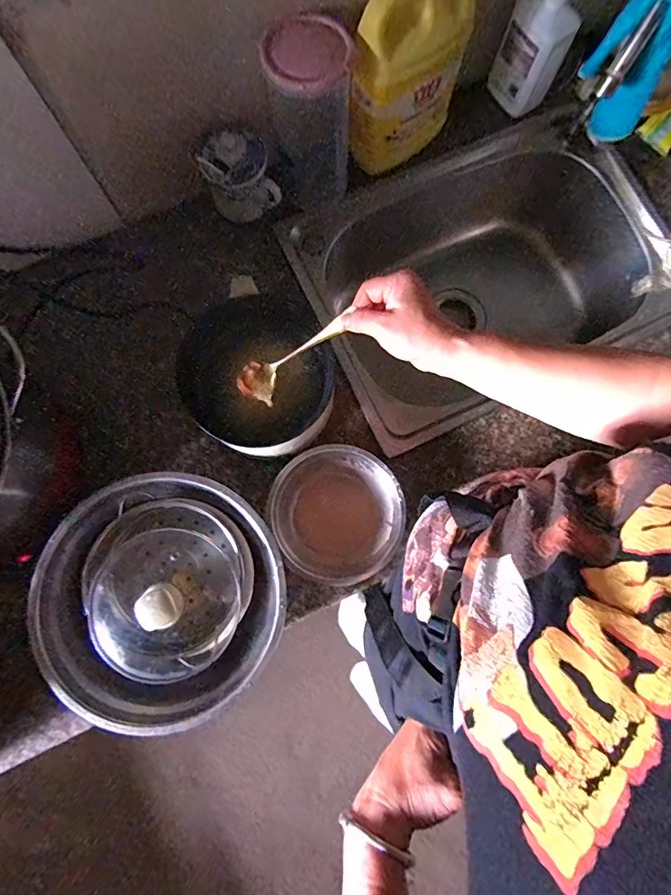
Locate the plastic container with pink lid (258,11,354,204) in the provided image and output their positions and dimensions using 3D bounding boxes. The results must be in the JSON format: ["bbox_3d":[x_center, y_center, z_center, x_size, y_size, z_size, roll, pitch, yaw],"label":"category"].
[{"bbox_3d":[-0.033,-0.405,0.577,0.096,0.189,0.078,-5,79,-2],"label":"plastic container with pink lid"}]

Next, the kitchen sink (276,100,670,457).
[{"bbox_3d":[0.228,-0.260,0.770,0.543,0.235,0.395,-25,80,-5],"label":"kitchen sink"}]

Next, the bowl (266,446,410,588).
[{"bbox_3d":[0.000,0.085,0.588,0.164,0.062,0.160,0,79,-1],"label":"bowl"}]

